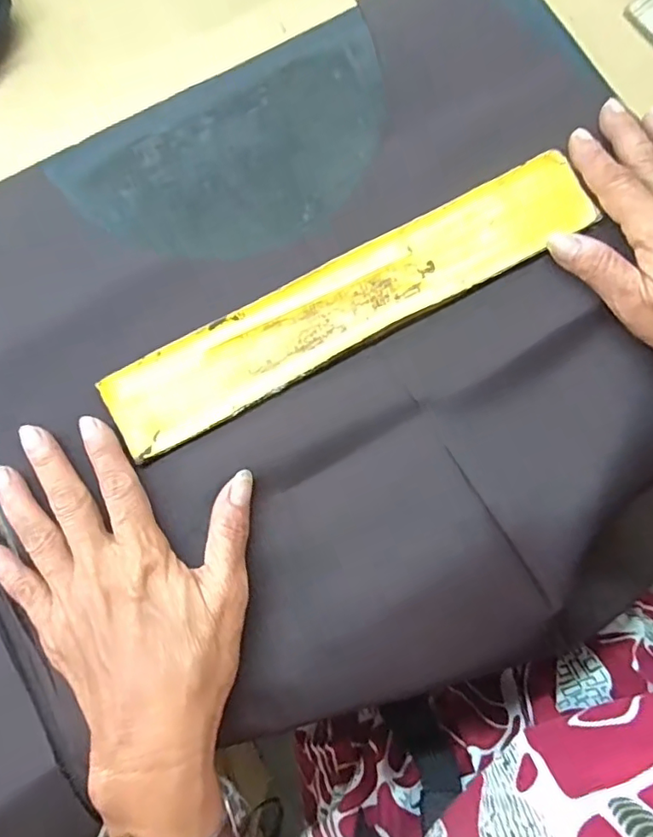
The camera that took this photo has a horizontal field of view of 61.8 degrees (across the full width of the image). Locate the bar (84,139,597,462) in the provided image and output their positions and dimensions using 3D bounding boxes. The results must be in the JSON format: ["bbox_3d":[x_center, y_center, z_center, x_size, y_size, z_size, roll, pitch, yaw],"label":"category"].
[{"bbox_3d":[0.015,-0.062,0.280,0.264,0.006,0.047,-28,79,-4],"label":"bar"}]

